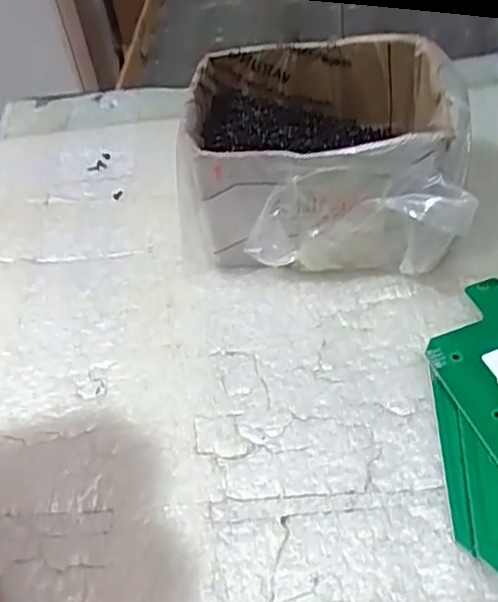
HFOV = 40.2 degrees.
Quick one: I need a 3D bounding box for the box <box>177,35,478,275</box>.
[{"bbox_3d":[0.040,-0.075,0.354,0.134,0.077,0.105,7,52,12],"label":"box"}]

